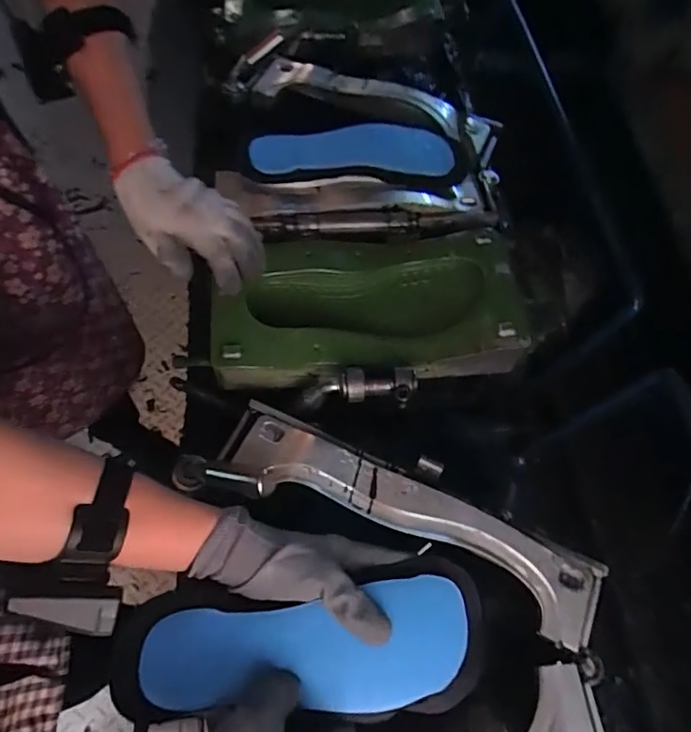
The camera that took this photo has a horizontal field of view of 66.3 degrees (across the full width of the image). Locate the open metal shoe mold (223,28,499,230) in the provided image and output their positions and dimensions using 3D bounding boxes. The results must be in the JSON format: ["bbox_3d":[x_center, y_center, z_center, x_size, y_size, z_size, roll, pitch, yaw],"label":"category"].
[{"bbox_3d":[0.015,-0.285,0.713,0.382,0.084,0.296,3,63,-1],"label":"open metal shoe mold"}]

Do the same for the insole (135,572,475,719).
[{"bbox_3d":[-0.026,0.219,0.409,0.247,0.014,0.085,-2,63,-6],"label":"insole"}]

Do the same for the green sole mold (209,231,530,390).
[{"bbox_3d":[0.024,-0.070,0.602,0.343,0.058,0.178,-4,63,-4],"label":"green sole mold"}]

